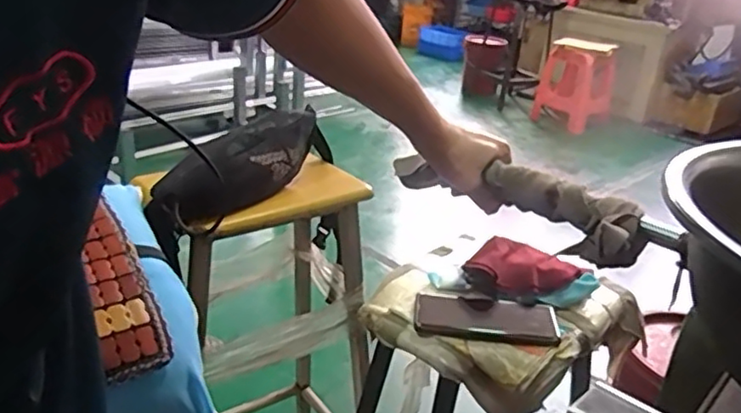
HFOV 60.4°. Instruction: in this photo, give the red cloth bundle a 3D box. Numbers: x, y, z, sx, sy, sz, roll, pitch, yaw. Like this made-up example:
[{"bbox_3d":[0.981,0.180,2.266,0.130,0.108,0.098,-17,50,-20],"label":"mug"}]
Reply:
[{"bbox_3d":[0.194,0.081,0.801,0.134,0.048,0.079,14,26,19],"label":"red cloth bundle"}]

